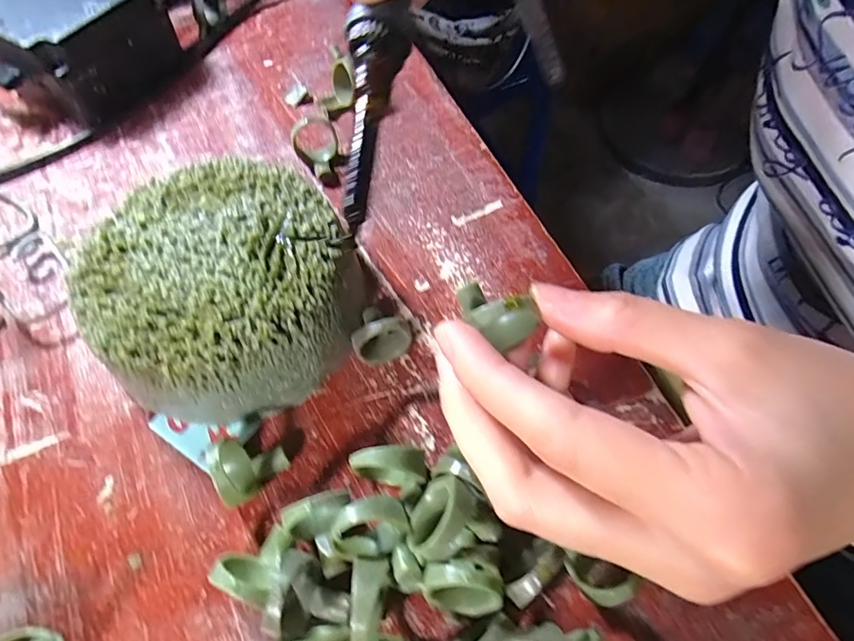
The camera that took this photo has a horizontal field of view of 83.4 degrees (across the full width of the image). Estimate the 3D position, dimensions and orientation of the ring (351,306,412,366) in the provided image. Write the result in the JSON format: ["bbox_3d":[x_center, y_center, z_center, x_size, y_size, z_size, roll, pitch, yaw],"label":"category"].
[{"bbox_3d":[-0.020,0.003,0.202,0.023,0.026,0.025,0,61,0],"label":"ring"}]

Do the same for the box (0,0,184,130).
[{"bbox_3d":[-0.202,-0.164,0.279,0.082,0.050,0.083,29,65,15],"label":"box"}]

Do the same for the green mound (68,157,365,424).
[{"bbox_3d":[-0.081,-0.013,0.198,0.095,0.047,0.099,1,62,-1],"label":"green mound"}]

